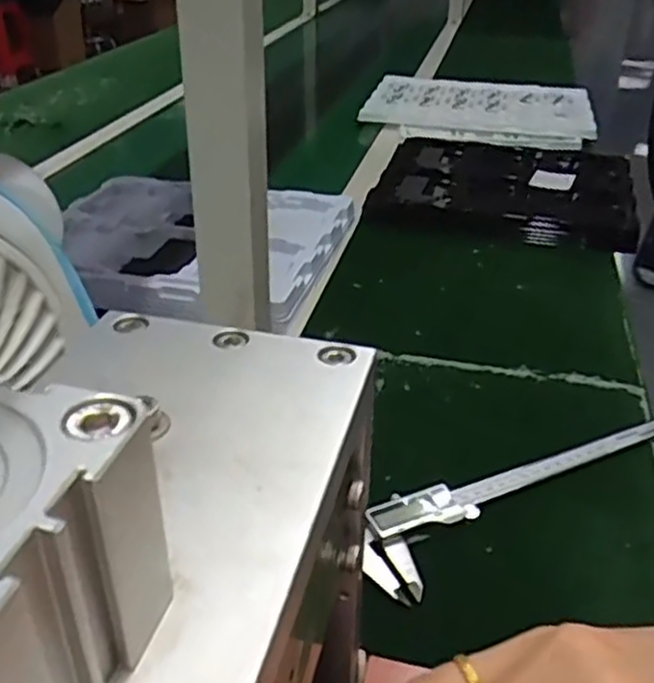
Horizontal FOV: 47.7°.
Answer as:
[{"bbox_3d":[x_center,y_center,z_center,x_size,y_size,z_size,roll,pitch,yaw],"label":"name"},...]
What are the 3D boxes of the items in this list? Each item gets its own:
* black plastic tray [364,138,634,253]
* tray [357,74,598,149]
[{"bbox_3d":[0.240,-0.217,1.004,0.315,0.045,0.358,10,33,13],"label":"black plastic tray"},{"bbox_3d":[0.262,-0.414,1.307,0.388,0.046,0.345,10,33,13],"label":"tray"}]

